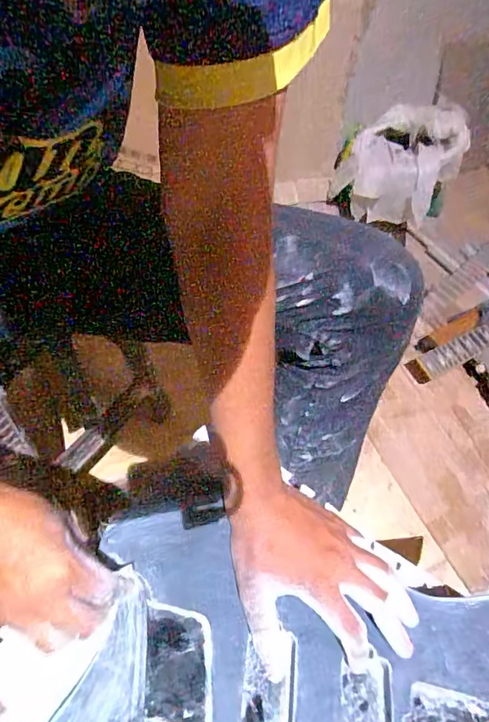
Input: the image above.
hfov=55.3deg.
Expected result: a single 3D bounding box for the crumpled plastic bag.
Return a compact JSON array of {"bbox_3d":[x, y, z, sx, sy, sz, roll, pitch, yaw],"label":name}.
[{"bbox_3d":[0.405,-0.531,1.242,0.292,0.199,0.287,21,56,9],"label":"crumpled plastic bag"}]

